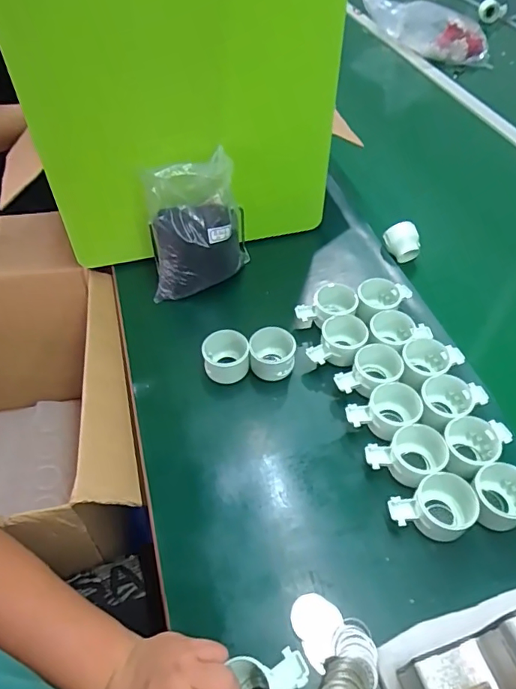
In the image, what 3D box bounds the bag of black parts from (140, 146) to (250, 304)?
[{"bbox_3d":[-0.091,-0.169,0.722,0.143,0.197,0.091,-6,50,-6],"label":"bag of black parts"}]

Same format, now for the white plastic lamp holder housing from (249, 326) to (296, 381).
[{"bbox_3d":[0.019,0.013,0.658,0.058,0.051,0.058,2,49,1],"label":"white plastic lamp holder housing"}]

